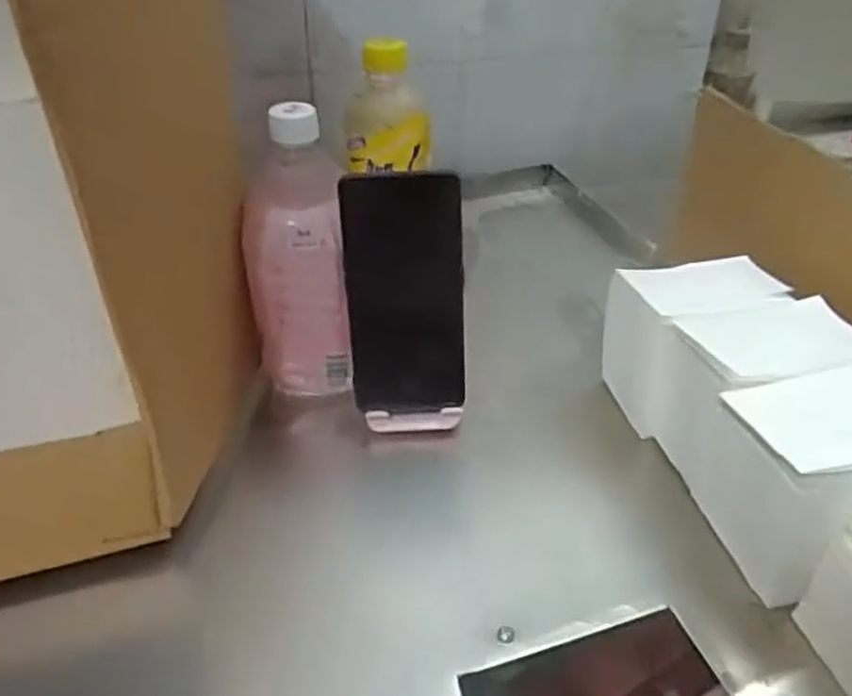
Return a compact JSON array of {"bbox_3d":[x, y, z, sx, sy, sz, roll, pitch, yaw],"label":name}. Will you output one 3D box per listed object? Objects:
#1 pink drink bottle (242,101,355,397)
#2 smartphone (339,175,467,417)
[{"bbox_3d":[-0.089,-0.058,0.486,0.071,0.193,0.078,-9,38,-13],"label":"pink drink bottle"},{"bbox_3d":[-0.013,-0.031,0.462,0.075,0.160,0.006,-4,21,-5],"label":"smartphone"}]

